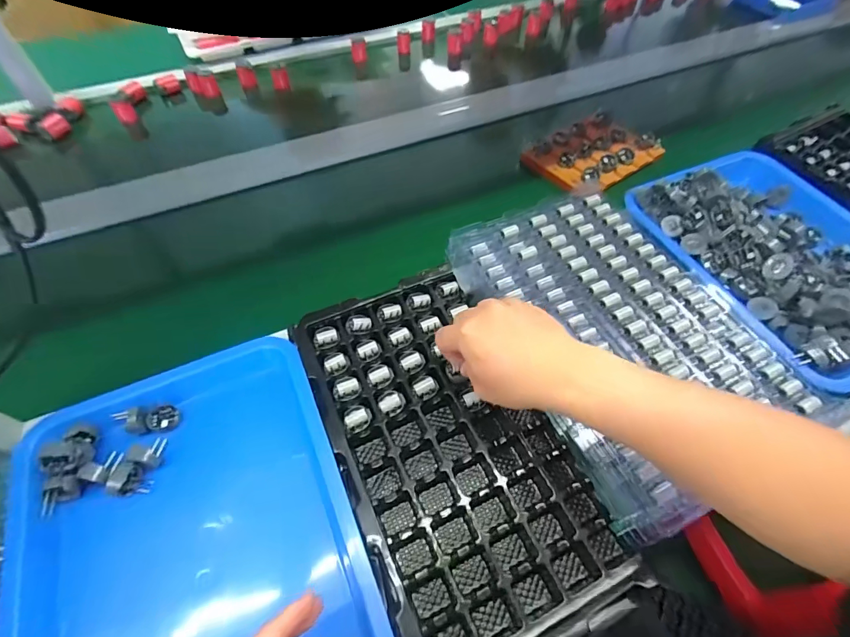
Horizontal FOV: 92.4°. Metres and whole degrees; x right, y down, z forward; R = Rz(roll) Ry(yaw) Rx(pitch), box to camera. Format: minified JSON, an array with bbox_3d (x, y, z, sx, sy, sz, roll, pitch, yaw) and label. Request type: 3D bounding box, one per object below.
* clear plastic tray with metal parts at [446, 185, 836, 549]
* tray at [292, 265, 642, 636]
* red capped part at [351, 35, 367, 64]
[{"bbox_3d":[0.203,-0.002,0.442,0.237,0.024,0.360,-23,58,-14],"label":"clear plastic tray with metal parts"},{"bbox_3d":[0.018,0.112,0.395,0.198,0.046,0.341,-23,58,-14],"label":"tray"},{"bbox_3d":[-0.142,-0.581,0.882,0.033,0.044,0.032,-9,56,-4],"label":"red capped part"}]

